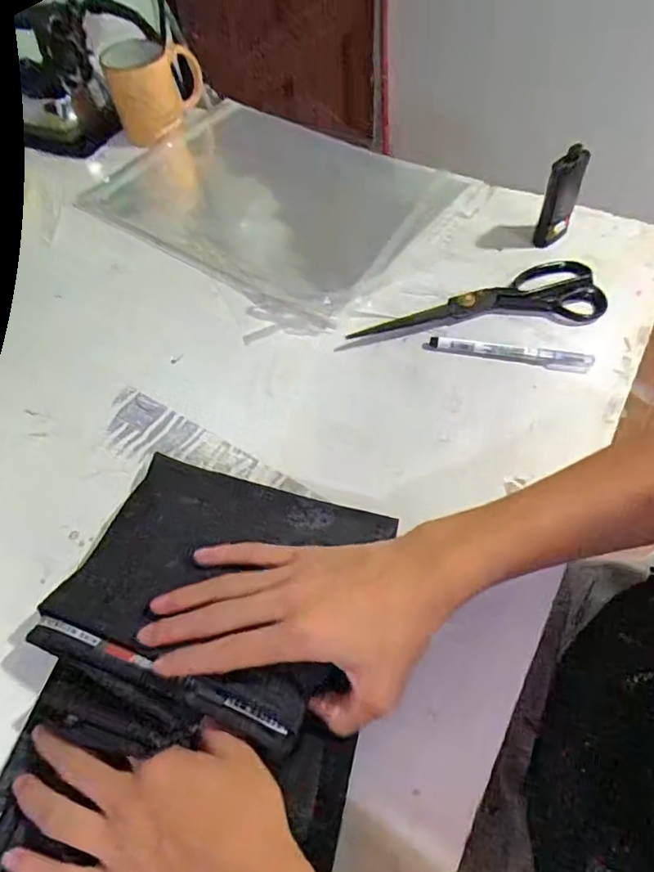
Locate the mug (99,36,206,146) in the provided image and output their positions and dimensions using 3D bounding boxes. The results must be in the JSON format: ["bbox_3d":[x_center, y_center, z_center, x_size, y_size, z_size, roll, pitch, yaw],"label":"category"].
[{"bbox_3d":[-0.218,-0.442,0.740,0.114,0.093,0.099,-8,56,-1],"label":"mug"}]

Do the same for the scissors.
[{"bbox_3d":[0.141,-0.131,0.541,0.231,0.015,0.077,-3,56,1],"label":"scissors"}]

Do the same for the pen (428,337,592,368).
[{"bbox_3d":[0.163,-0.075,0.510,0.139,0.009,0.011,10,57,10],"label":"pen"}]

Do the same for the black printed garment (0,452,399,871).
[{"bbox_3d":[-0.084,0.167,0.330,0.204,0.044,0.325,11,57,11],"label":"black printed garment"}]

